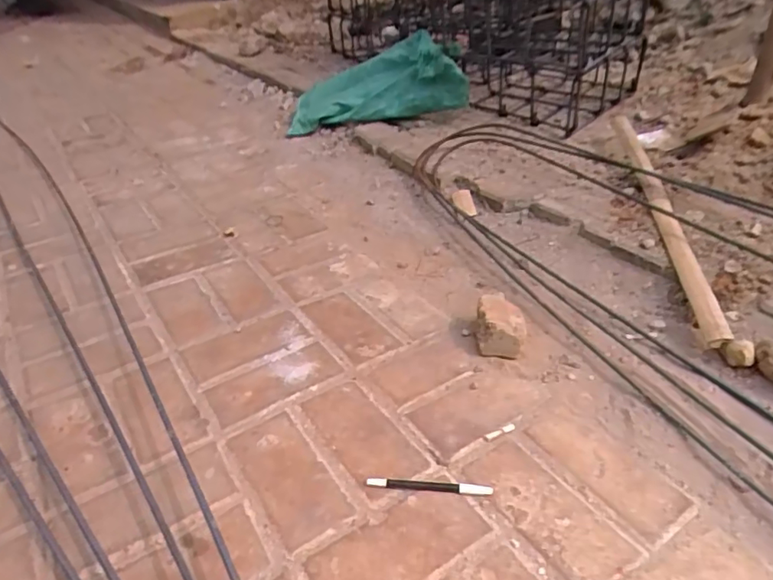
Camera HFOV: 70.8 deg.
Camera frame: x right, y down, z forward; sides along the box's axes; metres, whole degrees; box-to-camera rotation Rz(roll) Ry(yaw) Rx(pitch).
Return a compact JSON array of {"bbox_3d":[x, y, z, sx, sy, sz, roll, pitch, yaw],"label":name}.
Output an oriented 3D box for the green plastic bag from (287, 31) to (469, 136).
[{"bbox_3d":[-0.048,-0.603,1.621,0.569,0.189,0.316,2,32,31],"label":"green plastic bag"}]

